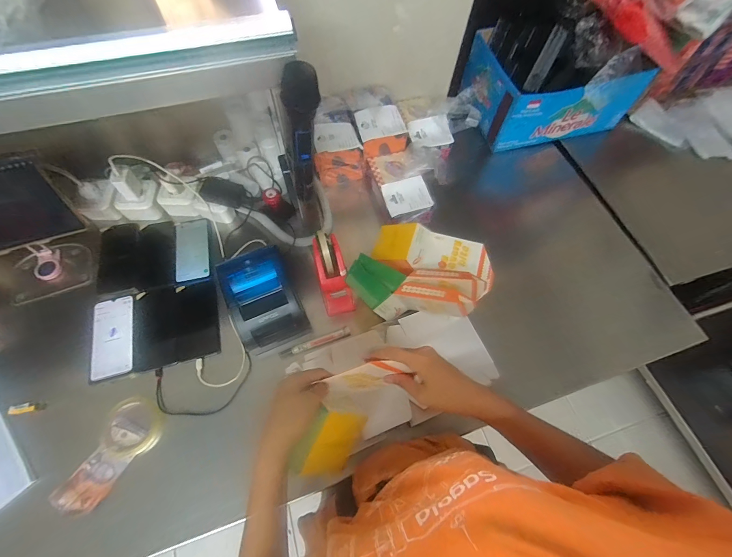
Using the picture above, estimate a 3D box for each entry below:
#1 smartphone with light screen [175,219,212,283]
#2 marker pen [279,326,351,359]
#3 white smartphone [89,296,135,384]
[{"bbox_3d":[-0.384,-0.067,0.711,0.073,0.013,0.154,-13,66,-9],"label":"smartphone with light screen"},{"bbox_3d":[-0.099,0.129,0.630,0.143,0.013,0.020,-20,67,-11],"label":"marker pen"},{"bbox_3d":[-0.498,0.114,0.626,0.074,0.015,0.166,-14,66,-9],"label":"white smartphone"}]

